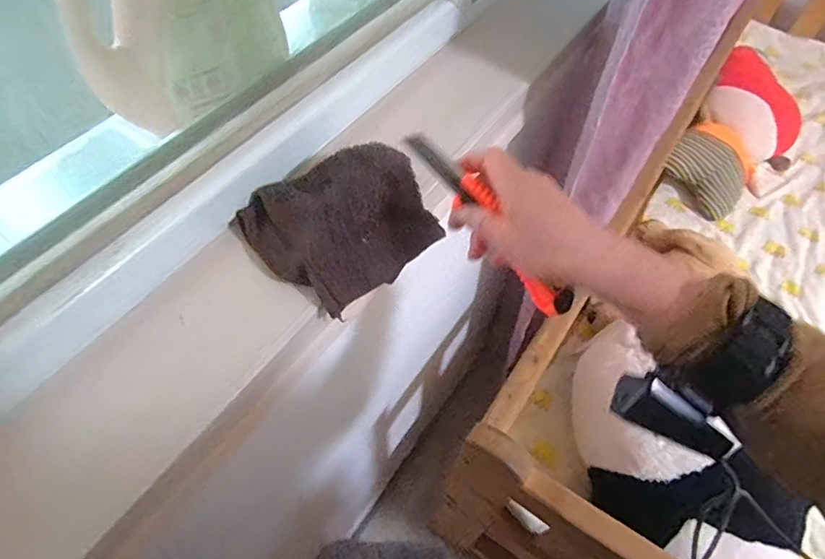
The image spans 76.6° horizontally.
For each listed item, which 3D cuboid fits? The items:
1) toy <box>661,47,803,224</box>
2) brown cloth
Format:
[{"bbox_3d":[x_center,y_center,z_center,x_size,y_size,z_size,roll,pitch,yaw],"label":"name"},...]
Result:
[{"bbox_3d":[0.791,-0.342,1.239,0.243,0.179,0.413,31,60,17],"label":"toy"},{"bbox_3d":[-0.057,-0.051,0.431,0.139,0.042,0.120,-34,63,-23],"label":"brown cloth"}]

